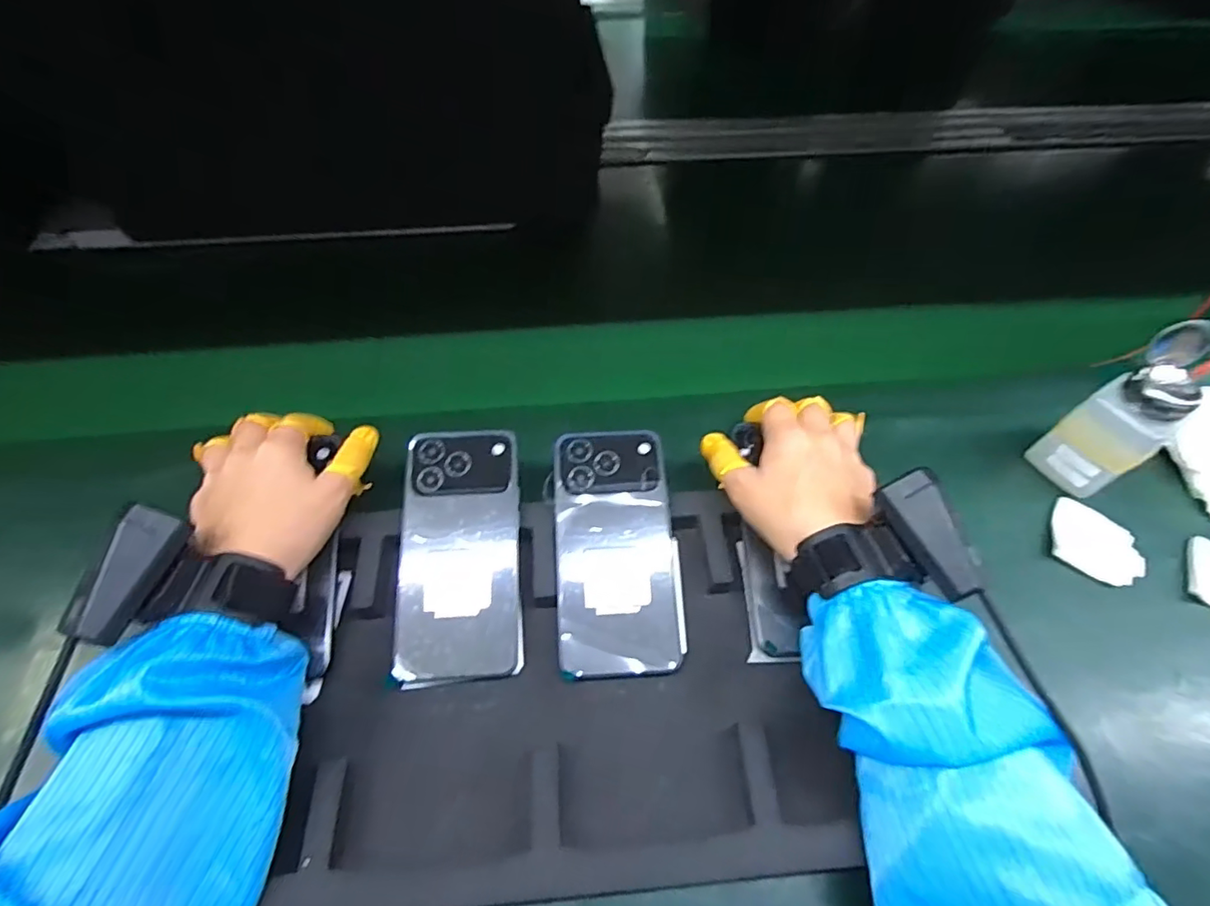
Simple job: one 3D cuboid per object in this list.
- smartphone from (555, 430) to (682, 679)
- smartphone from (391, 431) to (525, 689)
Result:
[{"bbox_3d":[0.006,0.059,0.366,0.076,0.015,0.159,-2,70,-2],"label":"smartphone"},{"bbox_3d":[-0.095,0.062,0.368,0.076,0.007,0.162,-2,71,-7],"label":"smartphone"}]

